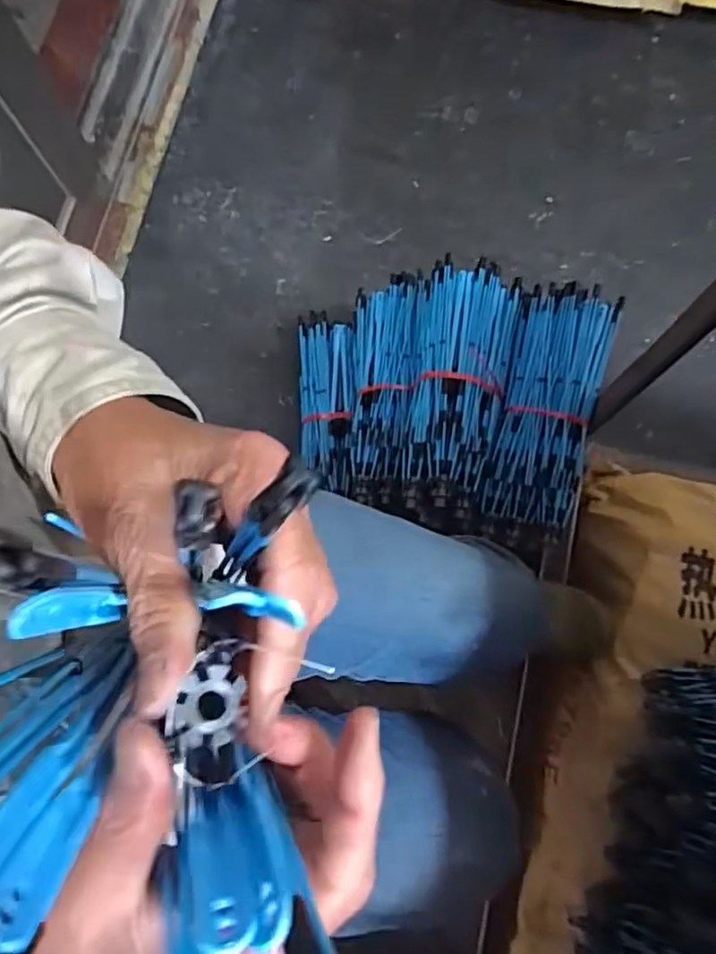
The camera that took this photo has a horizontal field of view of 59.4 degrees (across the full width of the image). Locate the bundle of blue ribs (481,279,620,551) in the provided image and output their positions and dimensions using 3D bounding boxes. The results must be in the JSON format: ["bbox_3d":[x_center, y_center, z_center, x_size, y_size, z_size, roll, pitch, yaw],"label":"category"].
[{"bbox_3d":[0.228,-0.075,0.748,0.110,0.067,0.302,13,78,4],"label":"bundle of blue ribs"}]

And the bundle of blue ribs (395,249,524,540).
[{"bbox_3d":[0.119,-0.116,0.777,0.126,0.051,0.304,11,77,3],"label":"bundle of blue ribs"}]

